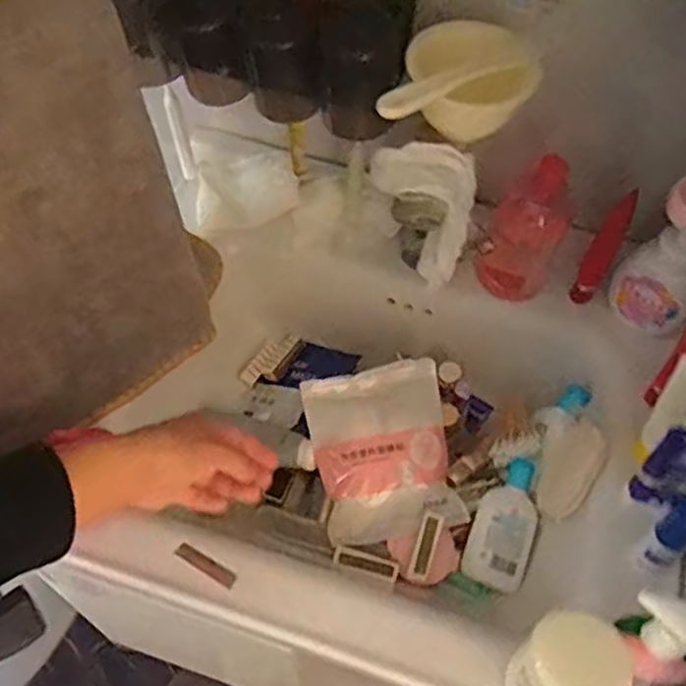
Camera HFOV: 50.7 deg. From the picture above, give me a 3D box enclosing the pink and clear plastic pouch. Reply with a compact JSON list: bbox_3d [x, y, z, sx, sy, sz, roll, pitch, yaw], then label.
[{"bbox_3d":[0.036,0.089,0.742,0.135,0.019,0.127,-11,77,-2],"label":"pink and clear plastic pouch"}]

